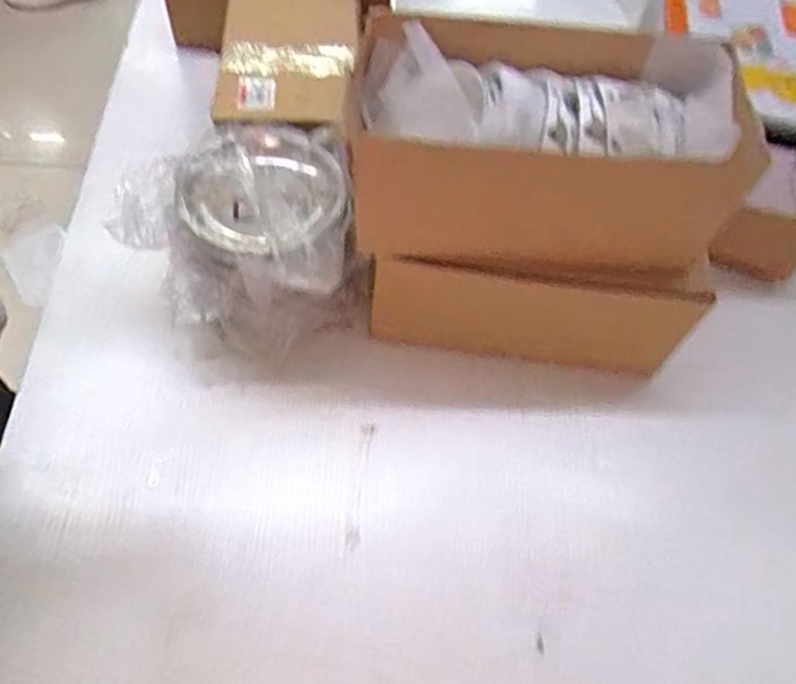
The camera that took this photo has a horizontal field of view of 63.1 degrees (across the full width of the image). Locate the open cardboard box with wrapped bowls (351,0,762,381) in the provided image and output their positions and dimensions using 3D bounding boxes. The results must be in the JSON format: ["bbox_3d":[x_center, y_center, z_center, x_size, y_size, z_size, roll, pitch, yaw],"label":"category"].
[{"bbox_3d":[0.108,-0.111,0.544,0.299,0.245,0.161,11,58,2],"label":"open cardboard box with wrapped bowls"}]

